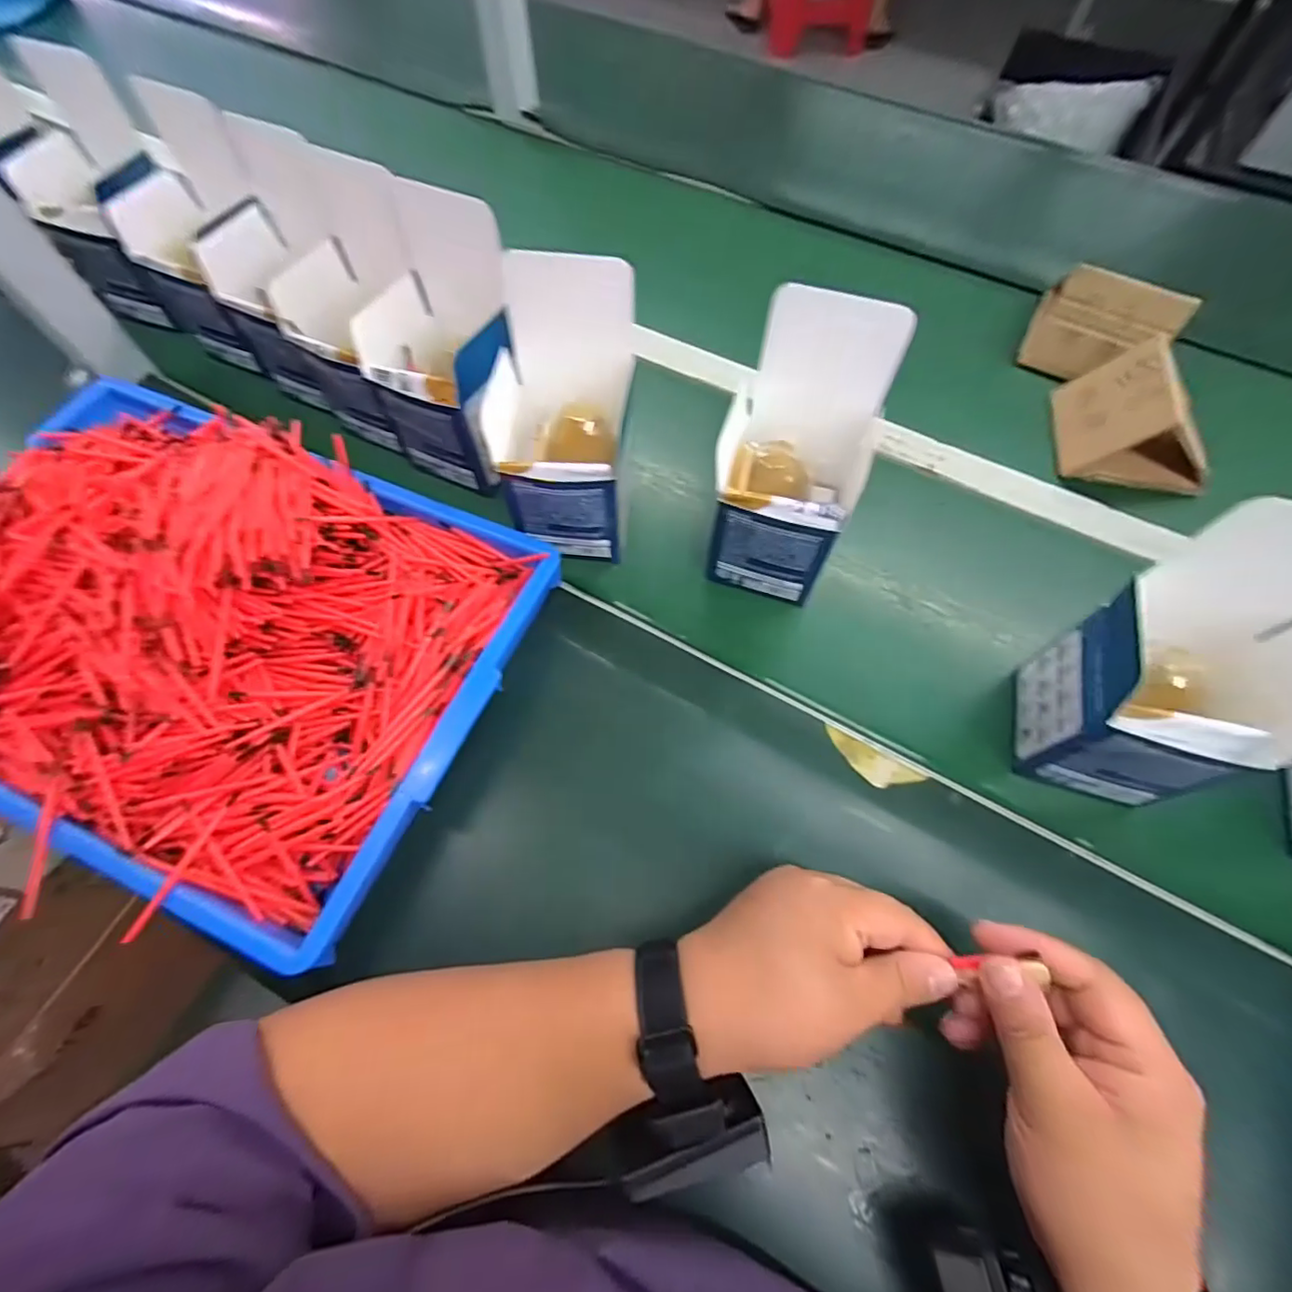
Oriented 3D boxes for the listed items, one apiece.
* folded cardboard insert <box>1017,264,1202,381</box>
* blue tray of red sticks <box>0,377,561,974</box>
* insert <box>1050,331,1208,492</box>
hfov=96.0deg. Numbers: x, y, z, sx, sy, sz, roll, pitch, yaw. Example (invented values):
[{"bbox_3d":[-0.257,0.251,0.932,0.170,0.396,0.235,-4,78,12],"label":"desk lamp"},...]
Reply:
[{"bbox_3d":[0.412,-0.285,0.530,0.108,0.083,0.032,27,35,10],"label":"folded cardboard insert"},{"bbox_3d":[-0.302,-0.020,0.384,0.405,0.085,0.288,20,64,12],"label":"blue tray of red sticks"},{"bbox_3d":[0.423,-0.197,0.494,0.107,0.076,0.111,6,62,5],"label":"insert"}]

